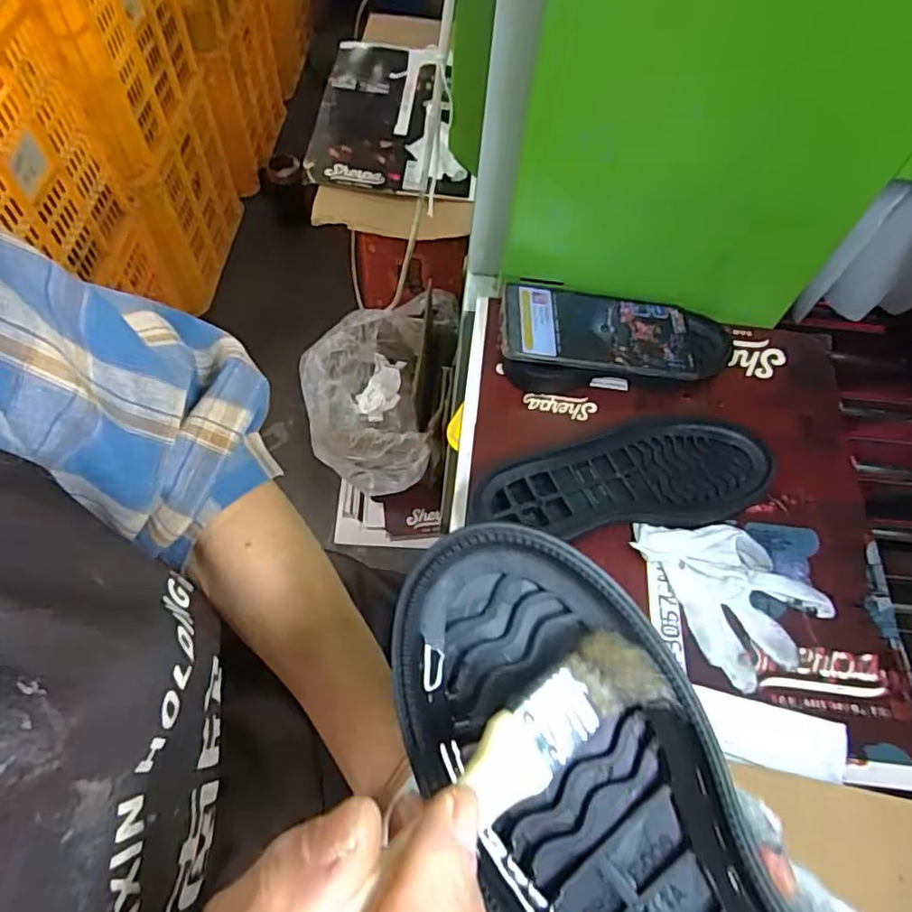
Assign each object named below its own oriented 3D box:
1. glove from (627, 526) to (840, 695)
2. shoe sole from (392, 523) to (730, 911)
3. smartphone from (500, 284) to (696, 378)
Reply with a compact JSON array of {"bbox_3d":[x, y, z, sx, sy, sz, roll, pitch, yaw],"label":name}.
[{"bbox_3d":[0.203,0.091,0.448,0.097,0.010,0.127,-26,67,-16],"label":"glove"},{"bbox_3d":[0.057,0.135,0.185,0.083,0.033,0.239,-25,83,-16],"label":"shoe sole"},{"bbox_3d":[0.120,-0.105,0.516,0.163,0.010,0.078,6,61,-8],"label":"smartphone"}]

